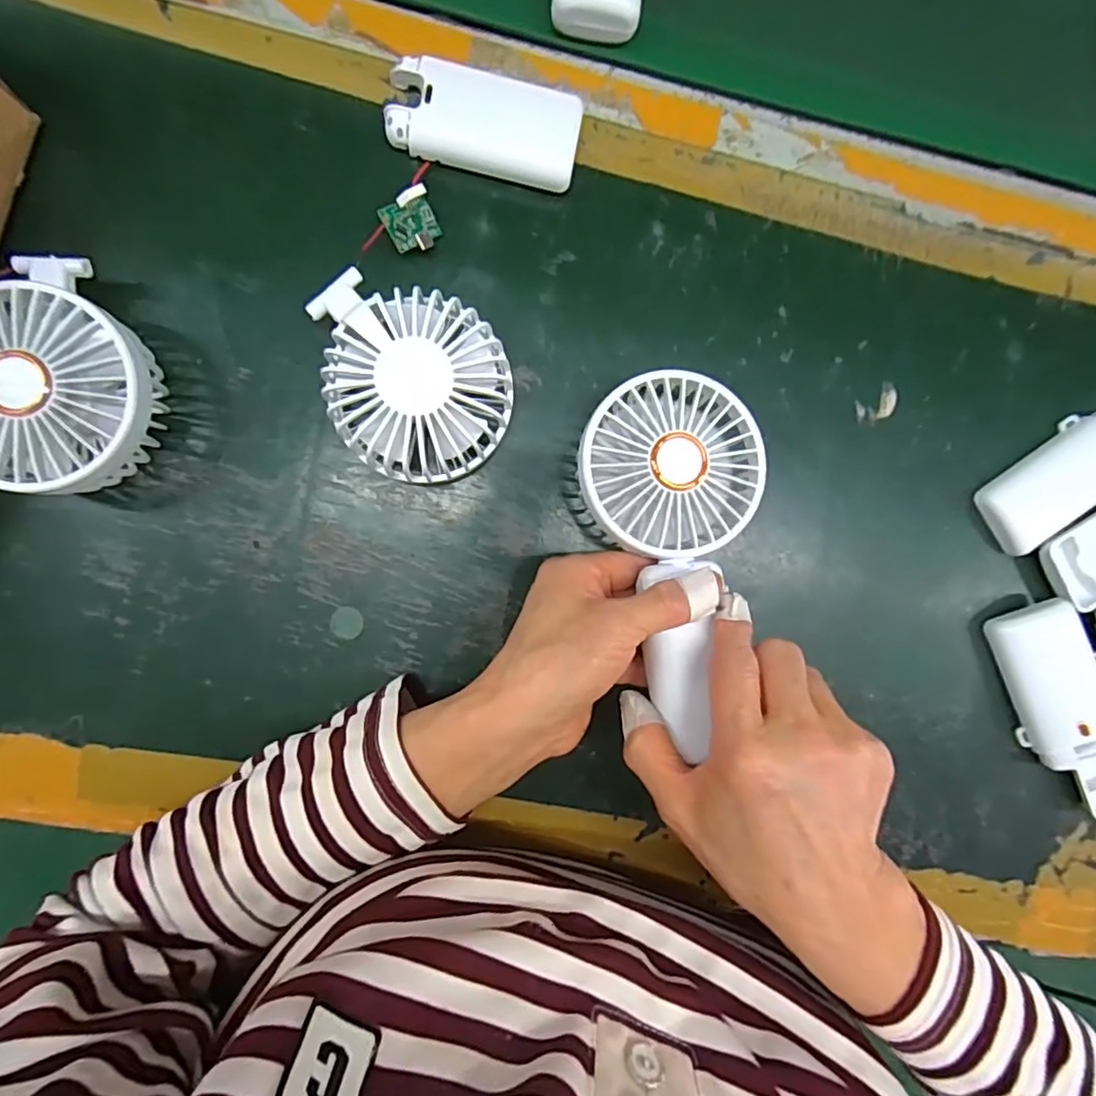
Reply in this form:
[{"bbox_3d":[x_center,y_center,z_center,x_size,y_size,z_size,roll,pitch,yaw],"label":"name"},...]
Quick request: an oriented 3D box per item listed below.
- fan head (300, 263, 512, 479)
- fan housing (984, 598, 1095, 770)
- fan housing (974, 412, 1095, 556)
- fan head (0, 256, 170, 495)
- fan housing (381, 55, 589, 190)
[{"bbox_3d":[-0.060,-0.081,0.278,0.084,0.047,0.097,-10,93,-5],"label":"fan head"},{"bbox_3d":[0.285,0.076,0.327,0.047,0.020,0.088,-19,94,-4],"label":"fan housing"},{"bbox_3d":[0.289,-0.037,0.331,0.091,0.014,0.044,-38,95,-3],"label":"fan housing"},{"bbox_3d":[-0.221,-0.071,0.264,0.085,0.045,0.087,0,92,-5],"label":"fan head"},{"bbox_3d":[-0.031,-0.209,0.289,0.091,0.017,0.040,10,91,-6],"label":"fan housing"}]

